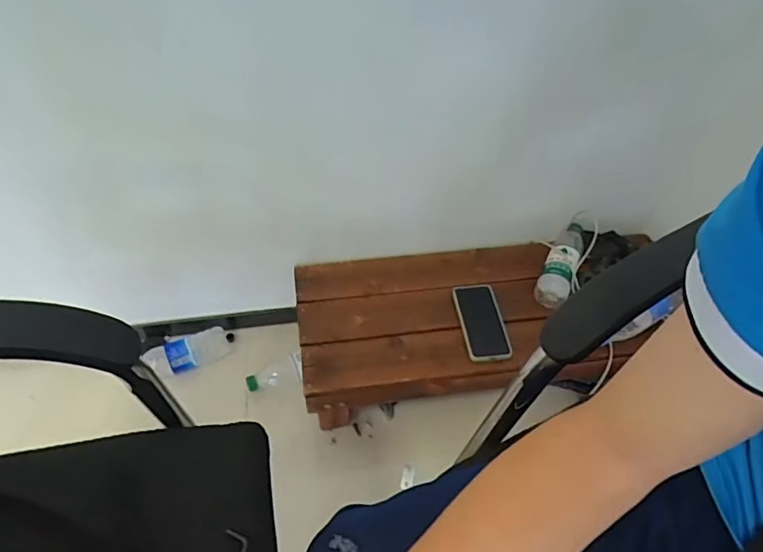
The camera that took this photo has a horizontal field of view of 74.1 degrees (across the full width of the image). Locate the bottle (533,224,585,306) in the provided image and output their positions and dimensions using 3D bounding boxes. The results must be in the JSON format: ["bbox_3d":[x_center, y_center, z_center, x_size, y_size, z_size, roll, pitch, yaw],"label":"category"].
[{"bbox_3d":[0.367,-0.026,1.028,0.063,0.059,0.202,22,50,15],"label":"bottle"}]

